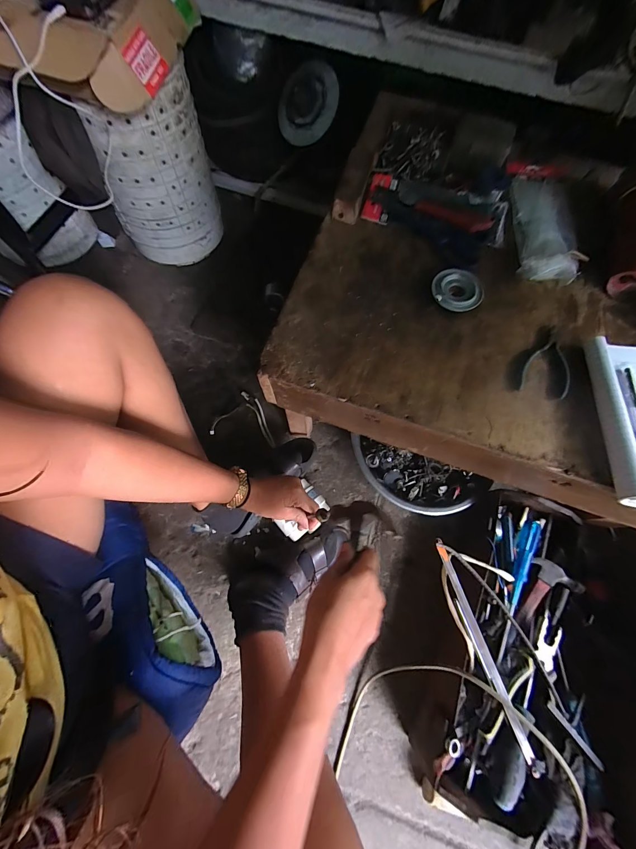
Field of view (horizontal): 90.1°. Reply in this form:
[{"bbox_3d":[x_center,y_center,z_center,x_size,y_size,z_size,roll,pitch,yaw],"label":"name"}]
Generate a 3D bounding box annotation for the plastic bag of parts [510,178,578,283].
[{"bbox_3d":[0.359,-0.331,0.511,0.088,0.023,0.226,5,71,1],"label":"plastic bag of parts"}]

